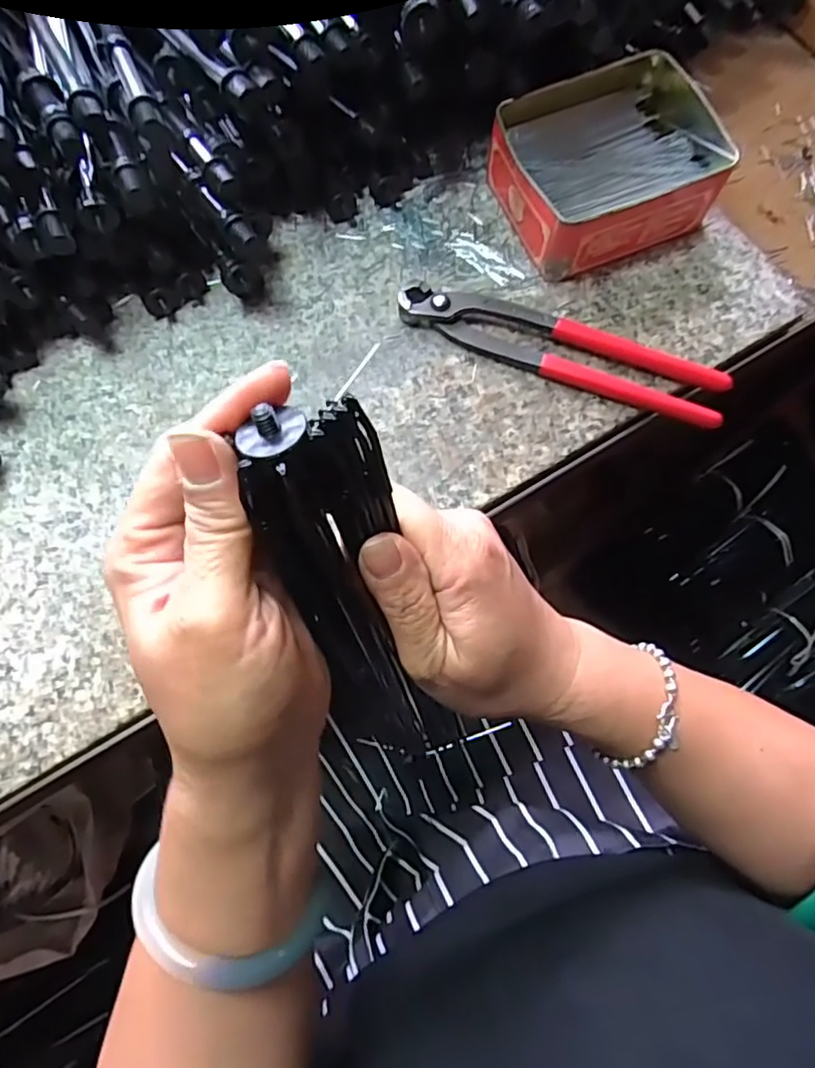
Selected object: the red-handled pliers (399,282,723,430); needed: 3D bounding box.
[{"bbox_3d":[0.090,-0.114,0.367,0.193,0.019,0.044,23,75,6],"label":"red-handled pliers"}]

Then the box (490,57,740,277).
[{"bbox_3d":[0.123,-0.226,0.383,0.135,0.056,0.106,-22,75,-7],"label":"box"}]

